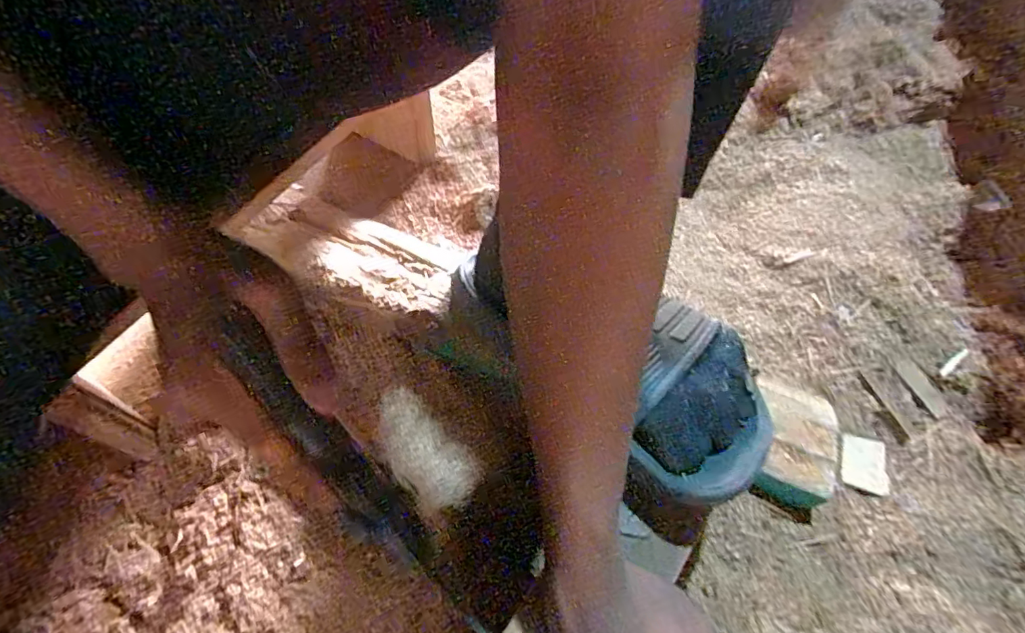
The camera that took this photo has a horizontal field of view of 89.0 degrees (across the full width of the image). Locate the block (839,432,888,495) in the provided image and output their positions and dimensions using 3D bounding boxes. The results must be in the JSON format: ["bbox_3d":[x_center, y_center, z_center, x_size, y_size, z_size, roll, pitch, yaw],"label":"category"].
[{"bbox_3d":[0.278,0.116,0.413,0.032,0.007,0.045,13,63,7],"label":"block"}]

